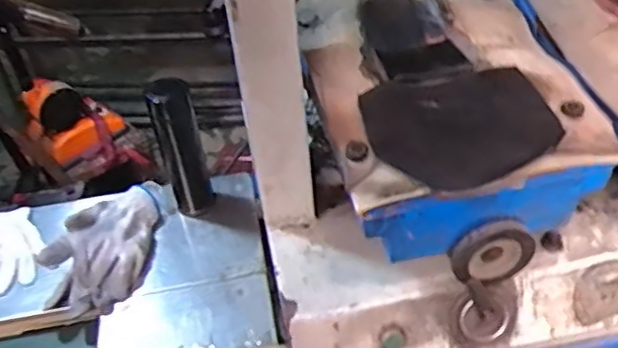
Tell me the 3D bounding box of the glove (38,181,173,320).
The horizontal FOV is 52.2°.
[{"bbox_3d":[-0.314,0.102,0.978,0.147,0.074,0.229,2,43,10],"label":"glove"}]

